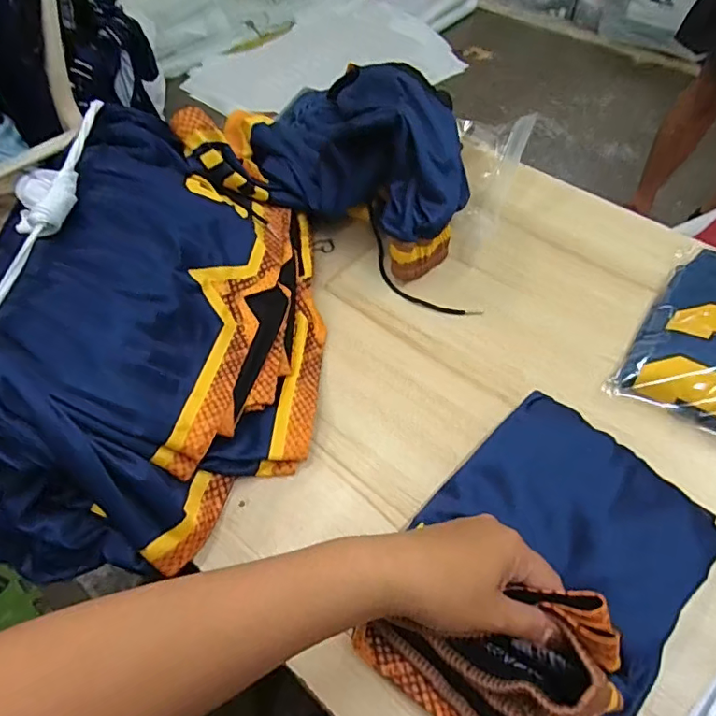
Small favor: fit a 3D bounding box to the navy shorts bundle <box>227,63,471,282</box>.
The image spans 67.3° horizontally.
[{"bbox_3d":[-0.006,-0.223,0.607,0.264,0.156,0.147,28,56,20],"label":"navy shorts bundle"}]

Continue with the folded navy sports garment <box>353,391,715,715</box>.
[{"bbox_3d":[0.129,0.148,0.377,0.235,0.083,0.181,-36,60,-26],"label":"folded navy sports garment"}]

